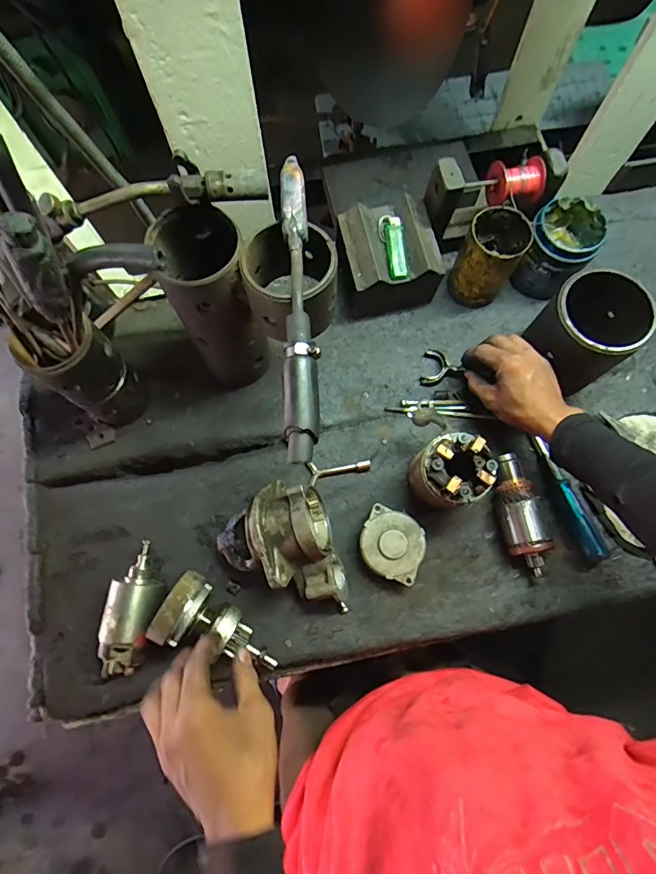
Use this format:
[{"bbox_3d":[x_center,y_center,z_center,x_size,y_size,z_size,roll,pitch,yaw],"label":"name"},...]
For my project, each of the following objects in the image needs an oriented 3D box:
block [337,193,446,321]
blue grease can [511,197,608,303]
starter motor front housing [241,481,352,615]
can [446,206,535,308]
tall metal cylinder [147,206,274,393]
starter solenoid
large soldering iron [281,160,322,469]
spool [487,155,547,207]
[{"bbox_3d":[0.082,-0.237,0.607,0.124,0.097,0.125,-14,74,-3],"label":"block"},{"bbox_3d":[0.311,-0.255,0.605,0.090,0.095,0.084,0,74,1],"label":"blue grease can"},{"bbox_3d":[-0.041,0.125,0.519,0.087,0.107,0.150,-21,77,10],"label":"starter motor front housing"},{"bbox_3d":[0.216,-0.241,0.598,0.073,0.115,0.083,37,78,10],"label":"can"},{"bbox_3d":[-0.121,-0.144,0.500,0.086,0.210,0.091,0,74,1],"label":"tall metal cylinder"},{"bbox_3d":[-0.227,0.201,0.520,0.052,0.048,0.140,12,74,4],"label":"starter solenoid"},{"bbox_3d":[-0.025,-0.115,0.373,0.028,0.024,0.272,-2,74,0],"label":"large soldering iron"},{"bbox_3d":[0.240,-0.324,0.563,0.065,0.046,0.053,-18,74,-4],"label":"spool"}]

